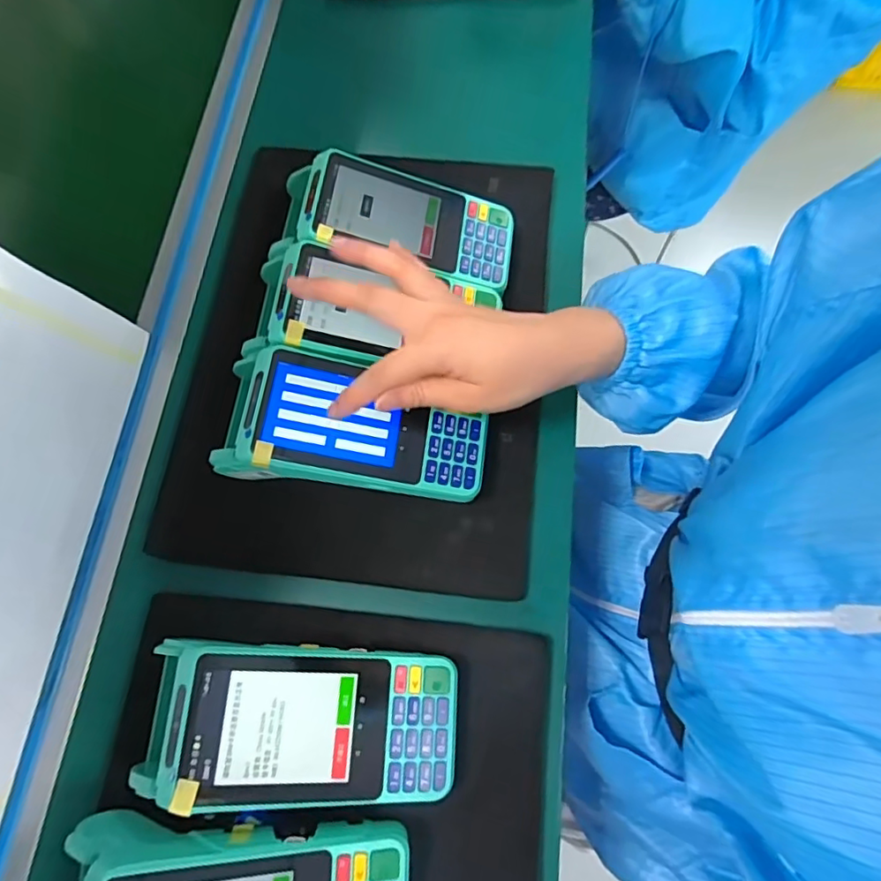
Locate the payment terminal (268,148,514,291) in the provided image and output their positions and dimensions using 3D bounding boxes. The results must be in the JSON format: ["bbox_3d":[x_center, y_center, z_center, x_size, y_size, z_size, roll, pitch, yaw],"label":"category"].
[{"bbox_3d":[-0.032,-0.155,0.408,0.172,0.050,0.082,12,73,-9],"label":"payment terminal"}]

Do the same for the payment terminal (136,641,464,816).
[{"bbox_3d":[-0.072,0.152,0.299,0.161,0.064,0.076,4,73,0],"label":"payment terminal"}]

